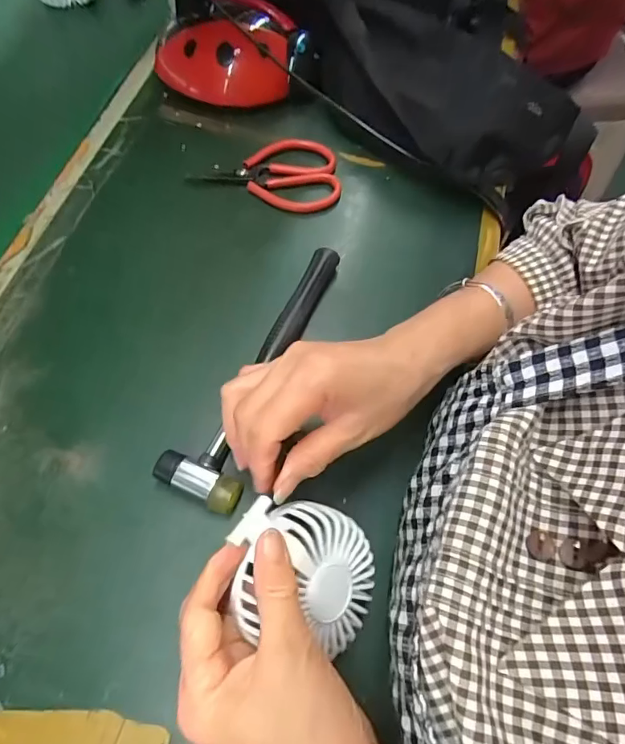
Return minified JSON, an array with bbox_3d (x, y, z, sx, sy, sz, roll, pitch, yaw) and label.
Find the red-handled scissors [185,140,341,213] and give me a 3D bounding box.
[{"bbox_3d":[-0.044,-0.203,0.463,0.141,0.018,0.086,3,64,-2],"label":"red-handled scissors"}]

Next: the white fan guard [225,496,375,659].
[{"bbox_3d":[-0.007,0.116,0.269,0.087,0.040,0.077,16,69,-40],"label":"white fan guard"}]

